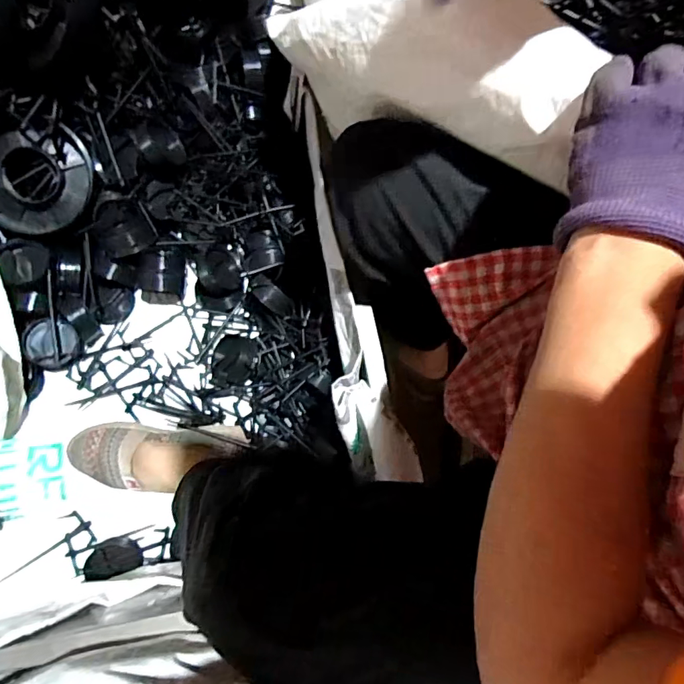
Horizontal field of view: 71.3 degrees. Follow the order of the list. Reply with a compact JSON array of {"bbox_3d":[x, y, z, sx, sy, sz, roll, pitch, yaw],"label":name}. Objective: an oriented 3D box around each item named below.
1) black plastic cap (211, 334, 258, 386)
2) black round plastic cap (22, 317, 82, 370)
[{"bbox_3d":[-0.153,0.024,0.675,0.066,0.023,0.072,0,76,-2],"label":"black plastic cap"},{"bbox_3d":[-0.402,0.003,0.663,0.070,0.020,0.070,2,83,-17],"label":"black round plastic cap"}]

